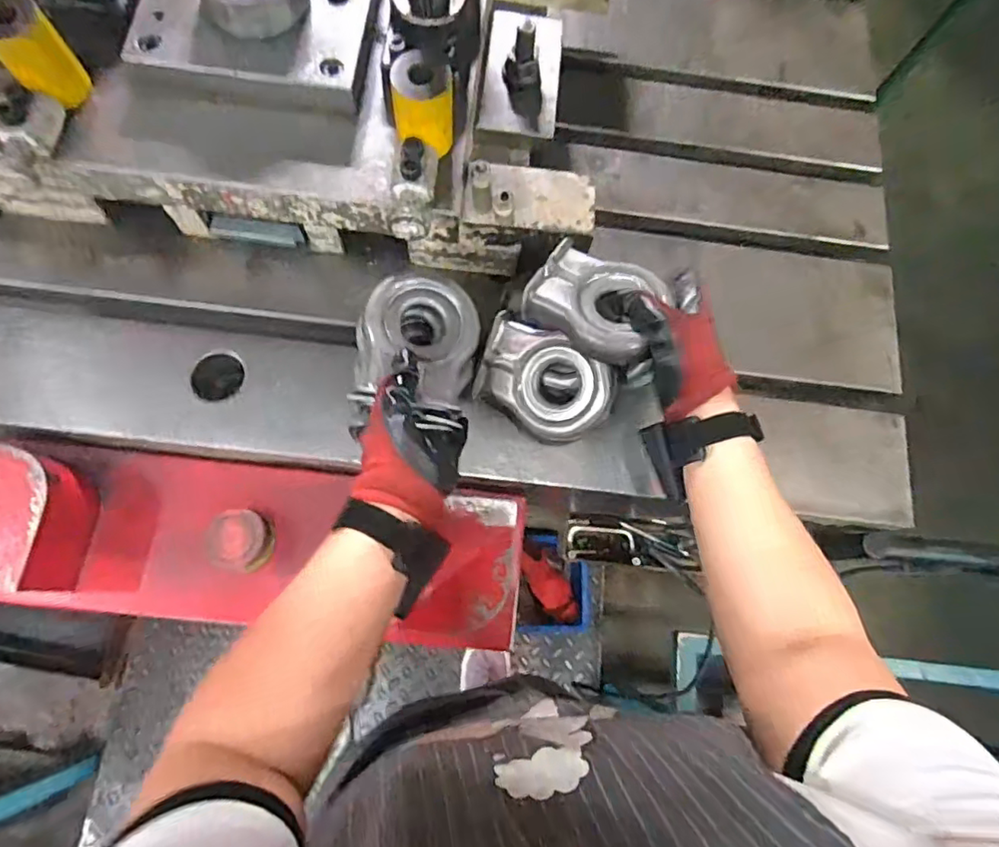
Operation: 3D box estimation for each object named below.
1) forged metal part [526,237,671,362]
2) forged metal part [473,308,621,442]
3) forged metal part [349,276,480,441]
[{"bbox_3d":[0.087,-0.108,0.516,0.109,0.036,0.083,27,61,16],"label":"forged metal part"},{"bbox_3d":[0.044,-0.039,0.547,0.127,0.049,0.091,28,103,15],"label":"forged metal part"},{"bbox_3d":[-0.074,-0.070,0.496,0.106,0.069,0.112,0,57,0],"label":"forged metal part"}]

